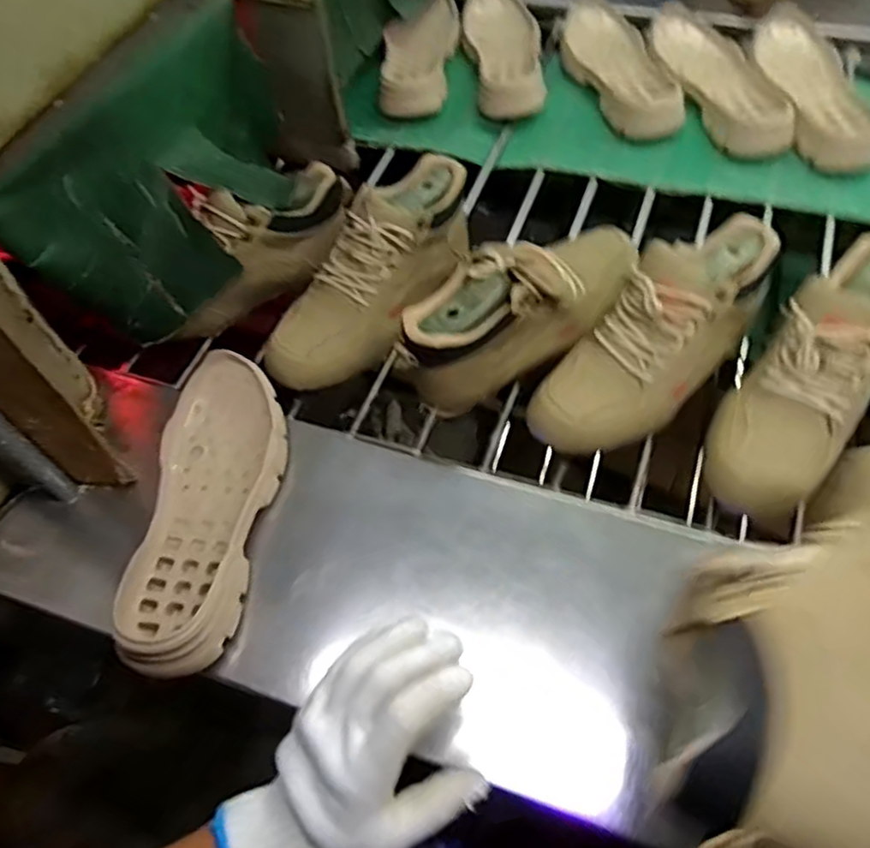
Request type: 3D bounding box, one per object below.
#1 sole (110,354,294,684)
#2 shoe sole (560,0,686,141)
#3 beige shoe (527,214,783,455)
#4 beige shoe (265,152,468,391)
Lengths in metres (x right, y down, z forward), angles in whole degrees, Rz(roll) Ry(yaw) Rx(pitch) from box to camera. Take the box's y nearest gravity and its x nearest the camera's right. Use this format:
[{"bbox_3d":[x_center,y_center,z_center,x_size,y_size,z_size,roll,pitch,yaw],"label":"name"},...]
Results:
[{"bbox_3d":[-0.191,0.067,0.593,0.106,0.043,0.283,-3,58,4],"label":"sole"},{"bbox_3d":[0.245,-0.489,0.952,0.112,0.059,0.286,-15,57,-5],"label":"shoe sole"},{"bbox_3d":[0.209,-0.082,0.643,0.289,0.095,0.102,-45,62,0],"label":"beige shoe"},{"bbox_3d":[-0.060,-0.151,0.710,0.101,0.091,0.285,36,87,25],"label":"beige shoe"}]

